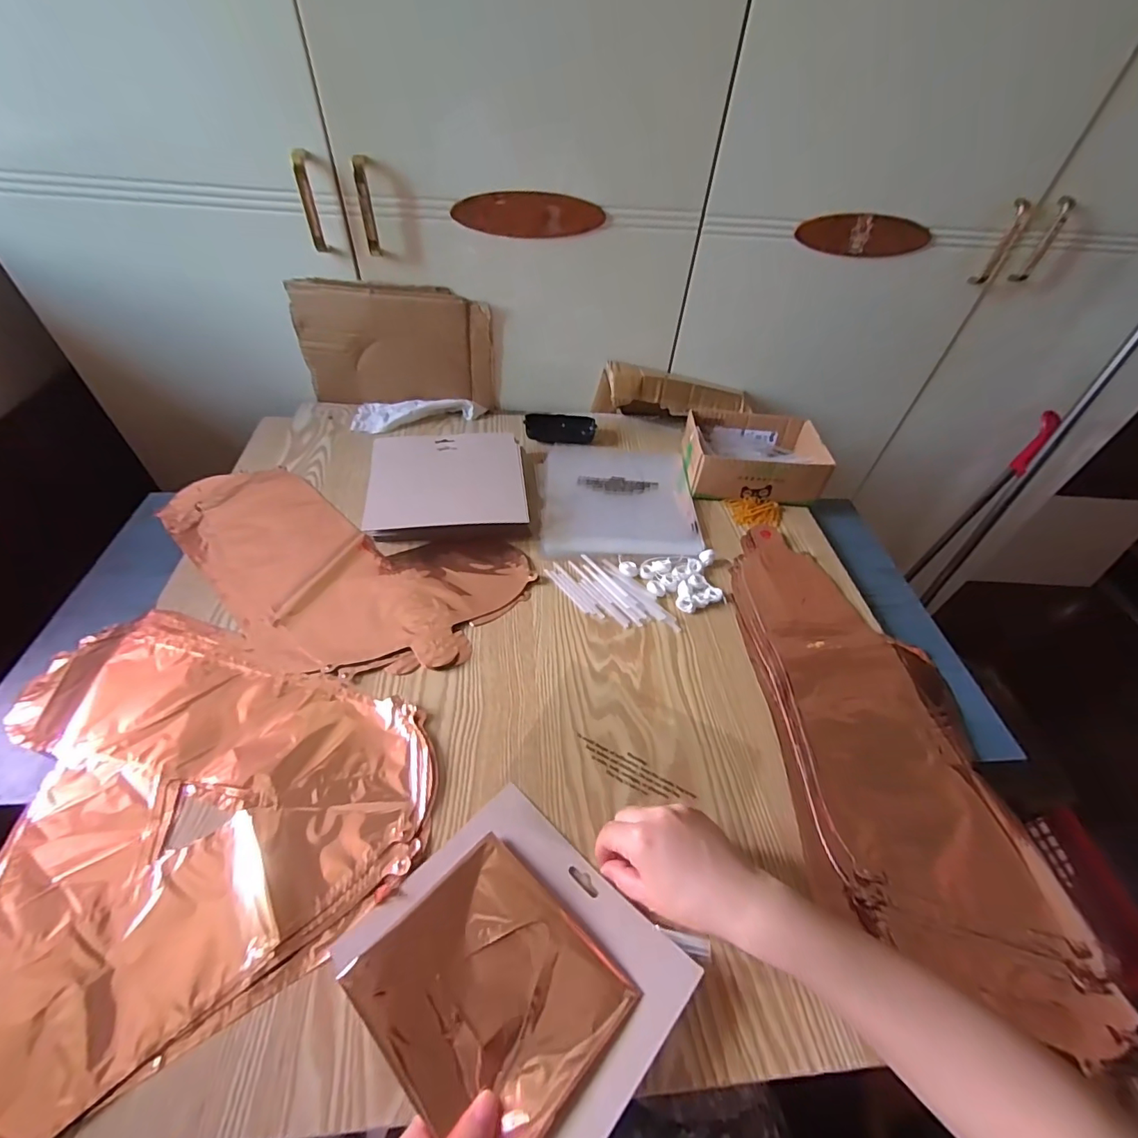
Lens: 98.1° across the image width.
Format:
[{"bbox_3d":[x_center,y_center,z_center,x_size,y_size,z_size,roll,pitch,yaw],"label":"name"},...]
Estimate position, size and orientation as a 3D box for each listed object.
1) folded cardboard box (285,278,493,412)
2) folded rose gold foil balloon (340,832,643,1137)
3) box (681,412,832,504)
[{"bbox_3d":[-0.254,-0.327,0.736,0.274,0.176,0.017,0,49,-5],"label":"folded cardboard box"},{"bbox_3d":[-0.050,0.271,0.322,0.142,0.012,0.125,37,49,25],"label":"folded rose gold foil balloon"},{"bbox_3d":[0.269,-0.168,0.728,0.183,0.064,0.143,5,48,-1],"label":"box"}]

